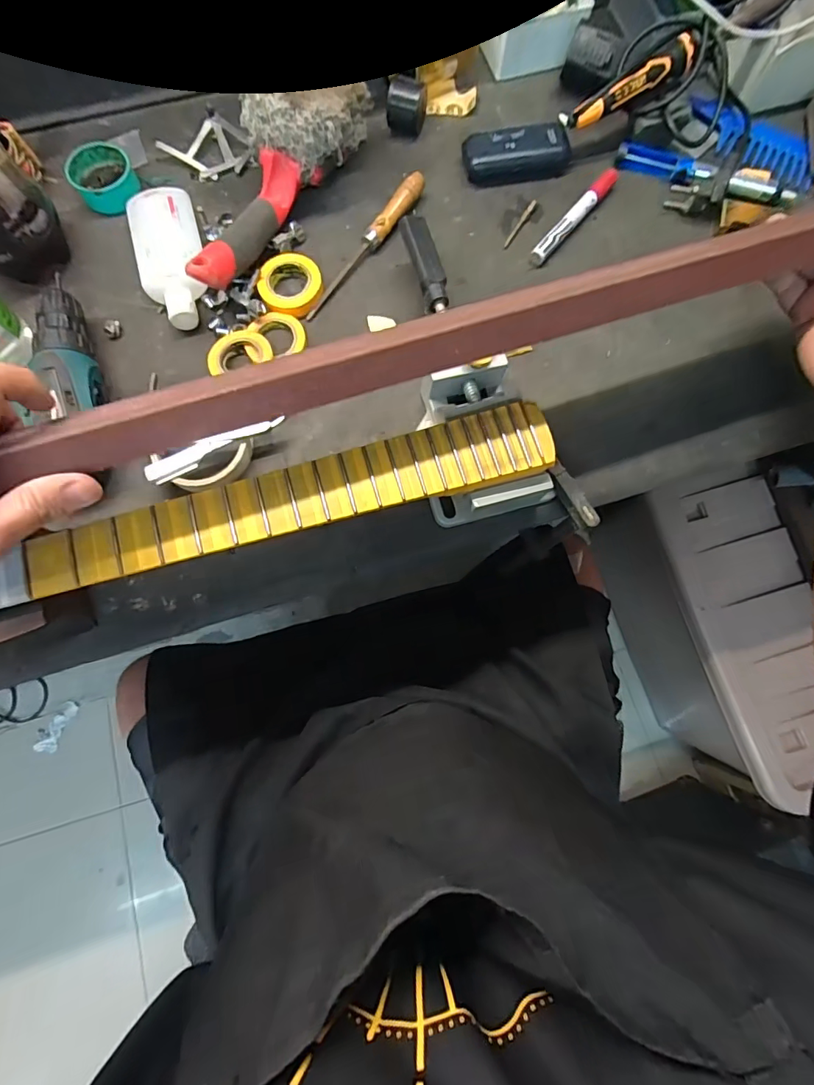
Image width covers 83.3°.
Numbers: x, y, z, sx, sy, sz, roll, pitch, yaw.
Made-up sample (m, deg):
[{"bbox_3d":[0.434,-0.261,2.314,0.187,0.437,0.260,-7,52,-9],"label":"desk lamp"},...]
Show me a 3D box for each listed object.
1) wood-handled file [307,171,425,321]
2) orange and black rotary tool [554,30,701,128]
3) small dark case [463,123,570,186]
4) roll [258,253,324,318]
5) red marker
[{"bbox_3d":[-0.042,-0.299,0.457,0.019,0.017,0.190,35,79,7],"label":"wood-handled file"},{"bbox_3d":[0.219,-0.455,0.457,0.128,0.024,0.027,-26,78,9],"label":"orange and black rotary tool"},{"bbox_3d":[0.117,-0.410,0.483,0.108,0.026,0.048,-10,77,-3],"label":"small dark case"},{"bbox_3d":[-0.112,-0.247,0.441,0.056,0.016,0.057,0,77,-1],"label":"roll"},{"bbox_3d":[0.172,-0.335,0.470,0.018,0.015,0.135,40,79,8],"label":"red marker"}]

